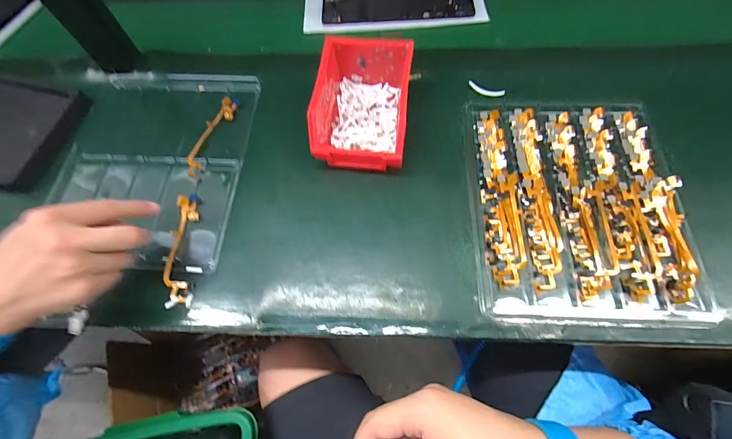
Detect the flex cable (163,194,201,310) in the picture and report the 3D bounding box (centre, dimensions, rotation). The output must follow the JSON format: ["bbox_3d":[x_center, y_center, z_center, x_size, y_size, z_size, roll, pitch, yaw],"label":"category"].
[{"bbox_3d":[-0.202,0.030,0.380,0.027,0.009,0.129,-8,64,0],"label":"flex cable"}]

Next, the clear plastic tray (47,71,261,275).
[{"bbox_3d":[-0.270,-0.079,0.440,0.232,0.019,0.285,3,65,5],"label":"clear plastic tray"}]

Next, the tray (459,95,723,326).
[{"bbox_3d":[0.230,-0.024,0.385,0.216,0.015,0.265,2,65,4],"label":"tray"}]

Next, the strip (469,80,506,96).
[{"bbox_3d":[0.159,-0.172,0.457,0.048,0.004,0.012,20,66,12],"label":"strip"}]

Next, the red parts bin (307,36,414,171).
[{"bbox_3d":[-0.003,-0.136,0.413,0.102,0.071,0.146,6,65,6],"label":"red parts bin"}]

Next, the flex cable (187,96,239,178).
[{"bbox_3d":[-0.200,-0.109,0.445,0.025,0.008,0.124,15,66,10],"label":"flex cable"}]

